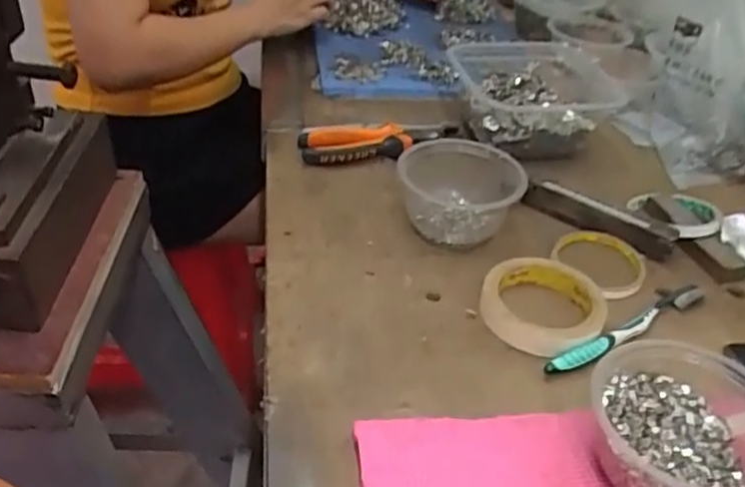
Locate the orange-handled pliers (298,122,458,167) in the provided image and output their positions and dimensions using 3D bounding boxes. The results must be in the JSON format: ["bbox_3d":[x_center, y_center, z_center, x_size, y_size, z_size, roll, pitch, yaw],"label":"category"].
[{"bbox_3d":[0.012,-0.114,0.747,0.178,0.026,0.070,-4,38,-12],"label":"orange-handled pliers"}]

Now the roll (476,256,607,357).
[{"bbox_3d":[0.142,0.048,0.560,0.092,0.020,0.098,3,37,-3],"label":"roll"}]

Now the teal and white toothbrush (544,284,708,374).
[{"bbox_3d":[0.206,0.067,0.552,0.178,0.017,0.019,-20,44,-29],"label":"teal and white toothbrush"}]

